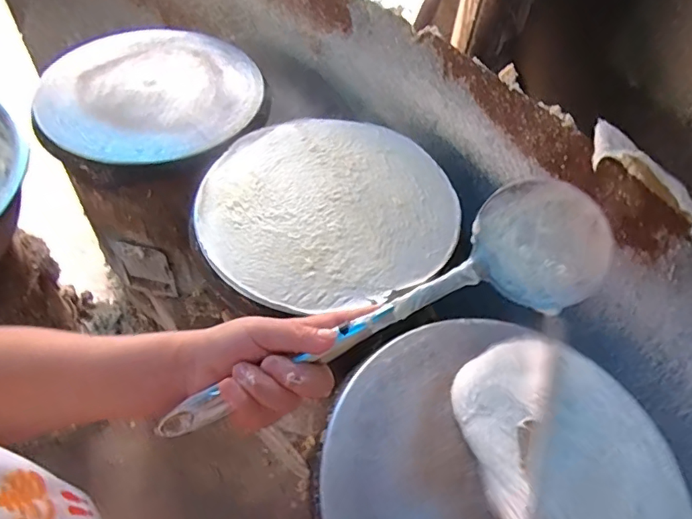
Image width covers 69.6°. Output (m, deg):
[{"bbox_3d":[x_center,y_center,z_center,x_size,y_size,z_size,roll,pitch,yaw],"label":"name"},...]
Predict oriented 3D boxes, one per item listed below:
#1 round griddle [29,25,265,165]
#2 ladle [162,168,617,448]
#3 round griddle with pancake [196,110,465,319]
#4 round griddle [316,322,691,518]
[{"bbox_3d":[-0.356,-0.309,0.893,0.361,0.051,0.398,-22,60,-18],"label":"round griddle"},{"bbox_3d":[0.026,0.052,0.351,0.324,0.065,0.079,-28,59,-2],"label":"ladle"},{"bbox_3d":[-0.030,-0.087,0.720,0.349,0.012,0.348,1,55,-1],"label":"round griddle with pancake"},{"bbox_3d":[0.163,0.222,0.510,0.368,0.033,0.340,2,55,-3],"label":"round griddle"}]

